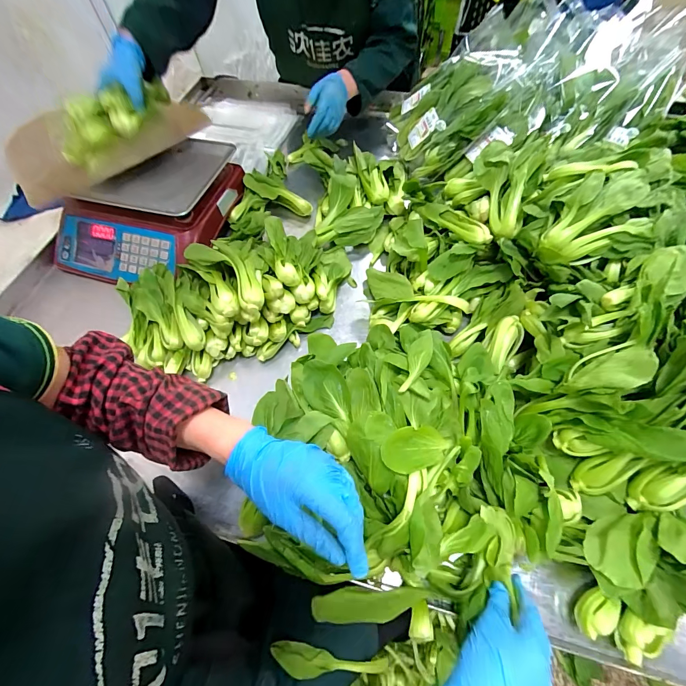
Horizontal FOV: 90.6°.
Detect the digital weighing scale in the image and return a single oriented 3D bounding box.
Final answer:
[{"bbox_3d":[-0.430,-0.298,0.731,0.340,0.110,0.339,9,61,9],"label":"digital weighing scale"}]

